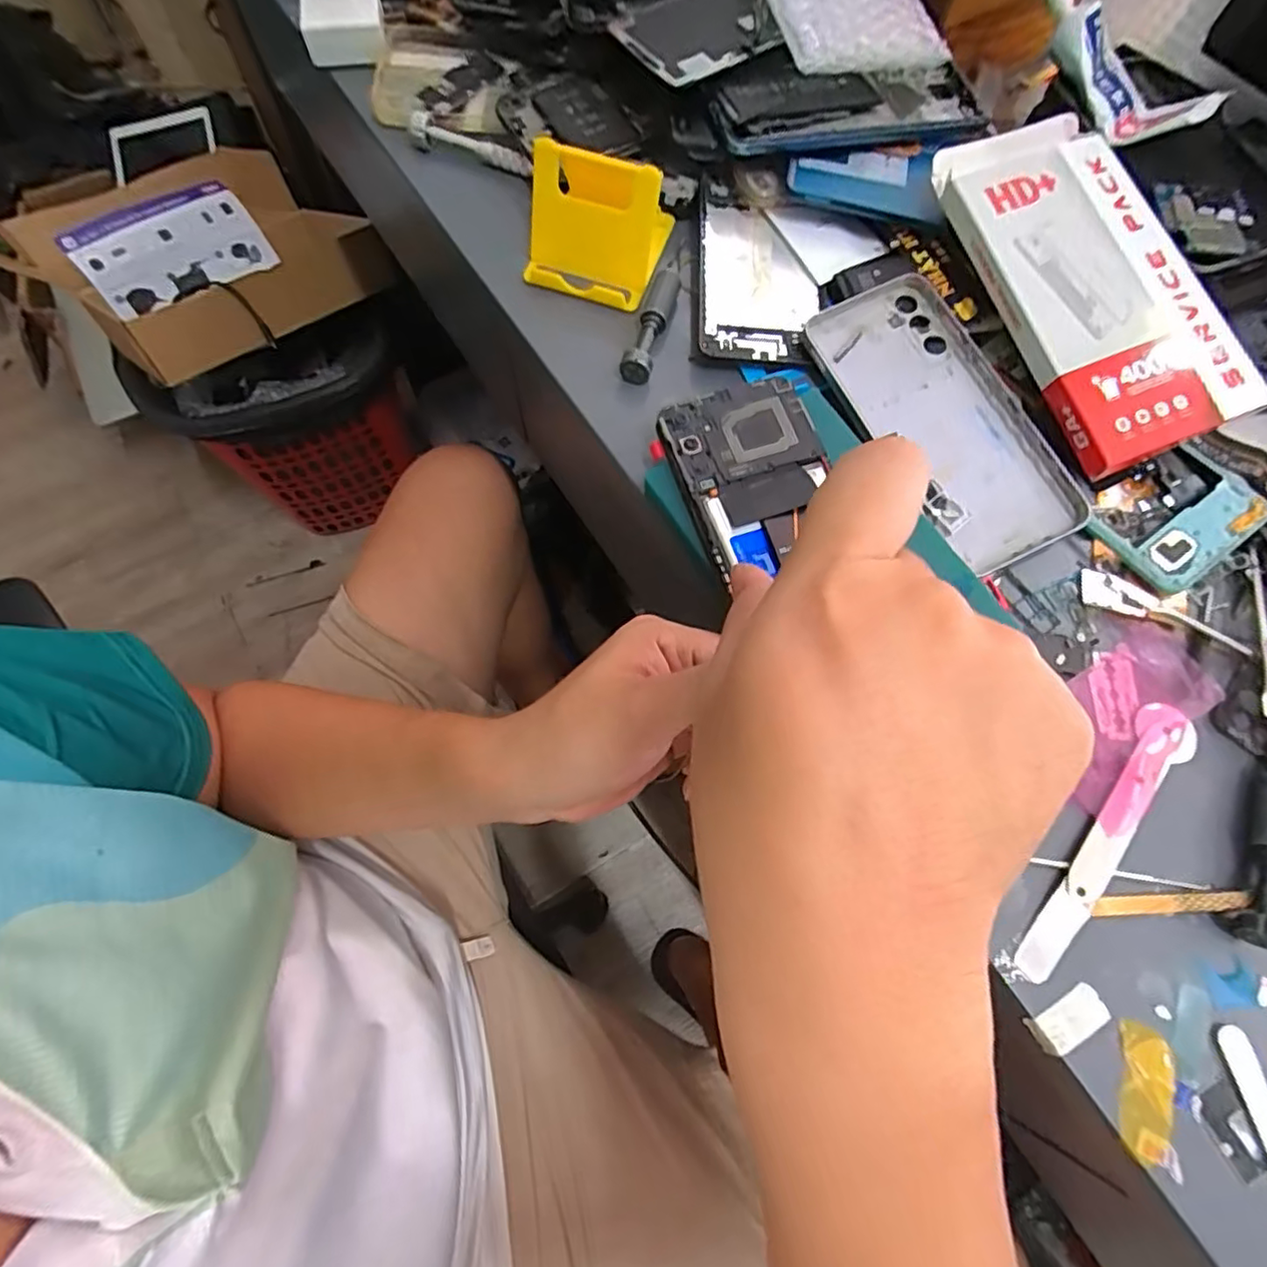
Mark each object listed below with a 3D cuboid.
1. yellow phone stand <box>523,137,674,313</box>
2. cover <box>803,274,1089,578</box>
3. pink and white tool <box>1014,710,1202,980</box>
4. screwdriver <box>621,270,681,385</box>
[{"bbox_3d":[-0.020,-0.237,0.349,0.070,0.058,0.068,15,70,3],"label":"yellow phone stand"},{"bbox_3d":[0.162,-0.114,0.322,0.076,0.012,0.163,-24,73,-10],"label":"cover"},{"bbox_3d":[0.207,0.089,0.268,0.023,0.005,0.141,38,73,11],"label":"pink and white tool"},{"bbox_3d":[0.011,-0.174,0.349,0.015,0.017,0.072,17,70,4],"label":"screwdriver"}]

